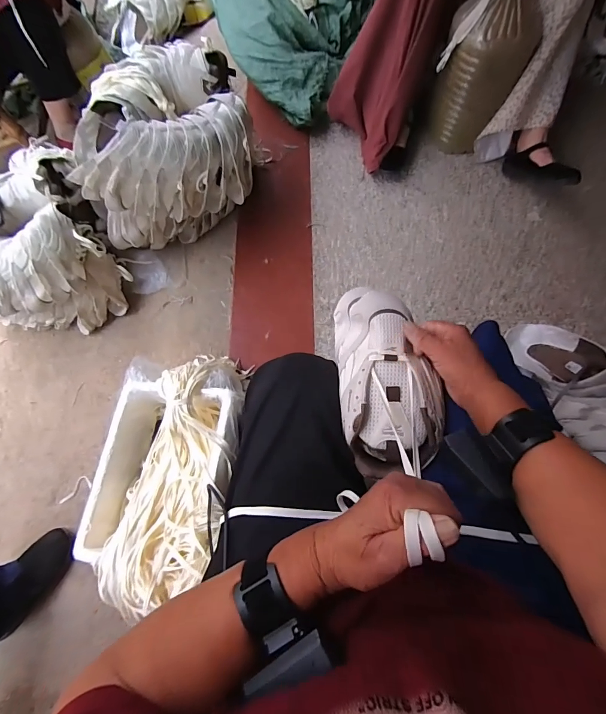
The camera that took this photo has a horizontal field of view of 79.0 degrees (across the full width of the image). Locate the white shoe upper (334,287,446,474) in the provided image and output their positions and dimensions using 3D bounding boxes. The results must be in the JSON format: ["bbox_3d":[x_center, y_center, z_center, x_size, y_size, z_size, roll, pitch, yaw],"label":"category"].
[{"bbox_3d":[0.098,0.023,0.452,0.111,0.078,0.222,-10,71,-1],"label":"white shoe upper"}]

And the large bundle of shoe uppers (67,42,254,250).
[{"bbox_3d":[-0.334,-0.481,0.939,0.422,0.339,0.313,-21,70,-6],"label":"large bundle of shoe uppers"}]

